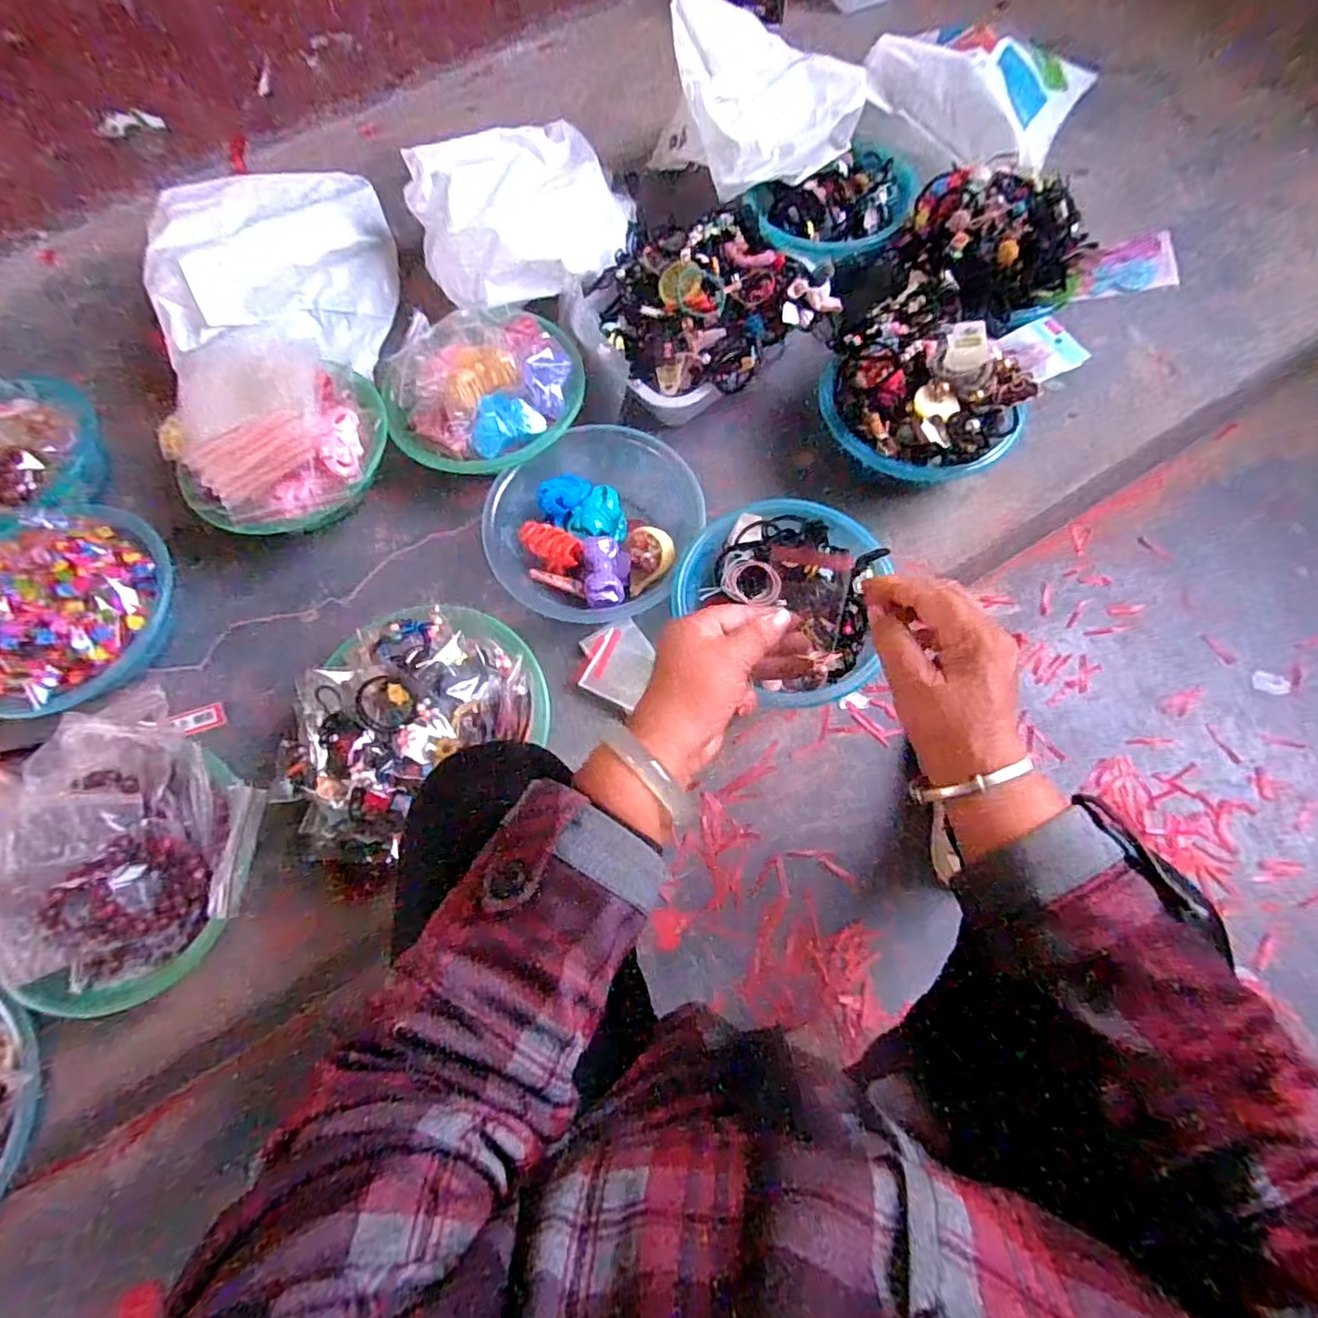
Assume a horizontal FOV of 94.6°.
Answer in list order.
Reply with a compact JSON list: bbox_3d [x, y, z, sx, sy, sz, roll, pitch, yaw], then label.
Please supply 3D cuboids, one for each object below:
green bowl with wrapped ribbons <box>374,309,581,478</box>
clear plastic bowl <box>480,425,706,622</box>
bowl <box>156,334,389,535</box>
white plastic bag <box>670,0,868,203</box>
[{"bbox_3d":[-0.214,-0.330,0.725,0.219,0.075,0.228,-1,71,3],"label":"green bowl with wrapped ribbons"},{"bbox_3d":[-0.071,-0.149,0.697,0.237,0.059,0.214,-35,73,-9],"label":"clear plastic bowl"},{"bbox_3d":[-0.436,-0.277,0.696,0.223,0.091,0.259,-14,71,-2],"label":"bowl"},{"bbox_3d":[0.142,-0.741,0.785,0.214,0.125,0.199,-31,72,-8],"label":"white plastic bag"}]

